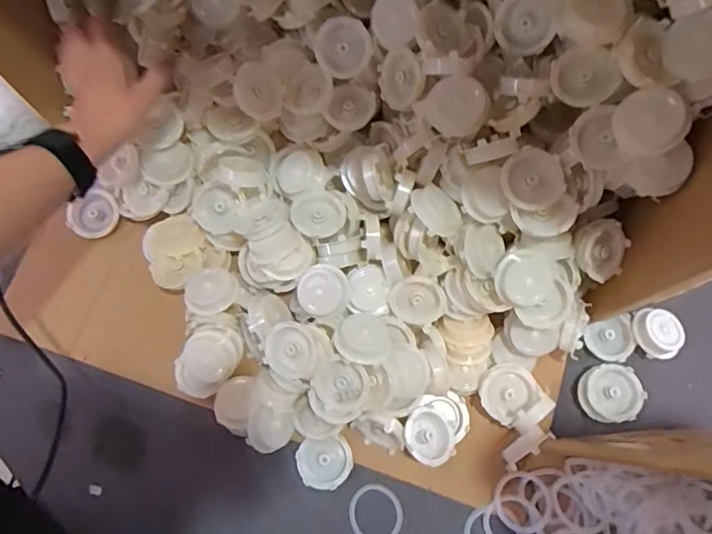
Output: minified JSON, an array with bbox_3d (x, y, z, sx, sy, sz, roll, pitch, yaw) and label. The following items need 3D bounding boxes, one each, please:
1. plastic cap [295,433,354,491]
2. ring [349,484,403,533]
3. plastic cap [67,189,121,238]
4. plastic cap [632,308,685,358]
[{"bbox_3d":[-0.033,0.209,0.543,0.057,0.016,0.051,-12,74,-2],"label":"plastic cap"},{"bbox_3d":[0.021,0.261,0.537,0.056,0.004,0.060,0,74,2],"label":"ring"},{"bbox_3d":[-0.308,-0.059,0.601,0.056,0.008,0.046,-36,103,-22],"label":"plastic cap"},{"bbox_3d":[0.336,0.074,0.568,0.044,0.020,0.056,-28,76,-6],"label":"plastic cap"}]

